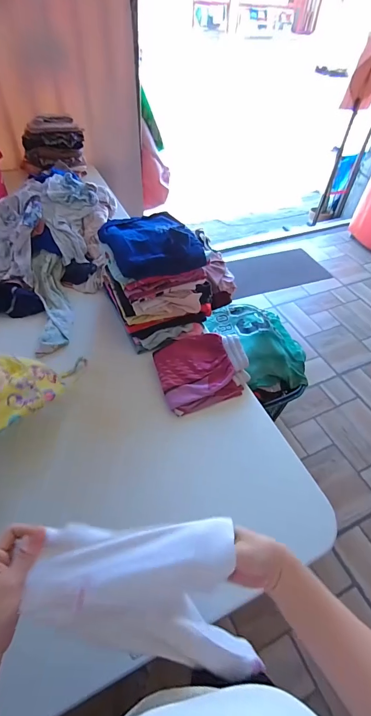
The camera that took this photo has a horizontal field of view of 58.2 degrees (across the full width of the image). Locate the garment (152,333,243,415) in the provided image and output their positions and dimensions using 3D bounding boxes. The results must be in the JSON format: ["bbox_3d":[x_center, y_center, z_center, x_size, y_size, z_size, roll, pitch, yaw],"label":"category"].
[{"bbox_3d":[0.025,0.028,0.777,0.167,0.060,0.167,-12,51,-14],"label":"garment"}]

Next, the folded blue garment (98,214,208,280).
[{"bbox_3d":[-0.080,-0.270,0.788,0.191,0.060,0.185,-20,54,-21],"label":"folded blue garment"}]

